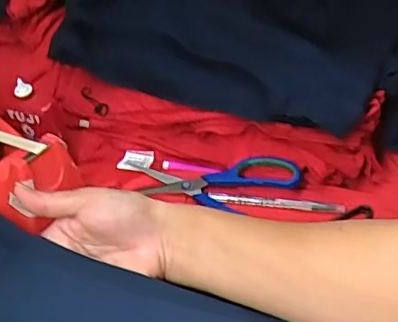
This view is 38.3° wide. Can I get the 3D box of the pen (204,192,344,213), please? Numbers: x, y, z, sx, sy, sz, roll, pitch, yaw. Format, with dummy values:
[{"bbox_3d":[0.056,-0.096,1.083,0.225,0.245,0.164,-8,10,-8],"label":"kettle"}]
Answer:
[{"bbox_3d":[0.072,0.040,0.547,0.127,0.010,0.009,4,39,12],"label":"pen"}]

